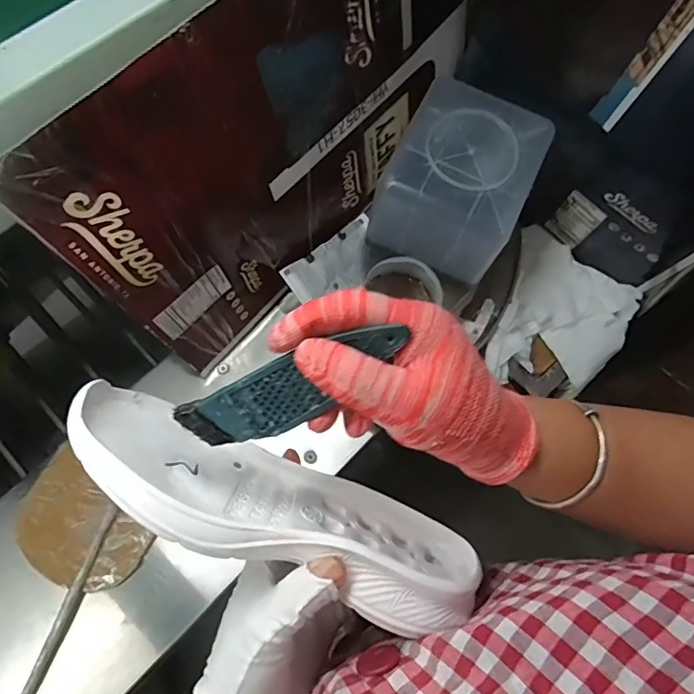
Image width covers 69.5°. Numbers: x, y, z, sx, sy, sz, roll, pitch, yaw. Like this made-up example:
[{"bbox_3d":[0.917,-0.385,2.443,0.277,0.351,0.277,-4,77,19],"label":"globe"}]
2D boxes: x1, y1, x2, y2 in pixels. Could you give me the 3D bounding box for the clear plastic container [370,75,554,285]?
[{"bbox_3d":[0.115,-0.169,0.508,0.126,0.094,0.148,26,71,7],"label":"clear plastic container"}]

